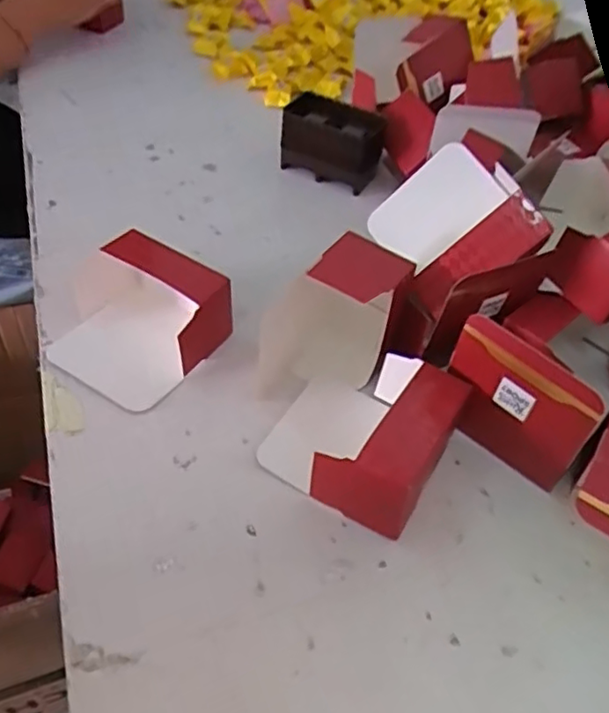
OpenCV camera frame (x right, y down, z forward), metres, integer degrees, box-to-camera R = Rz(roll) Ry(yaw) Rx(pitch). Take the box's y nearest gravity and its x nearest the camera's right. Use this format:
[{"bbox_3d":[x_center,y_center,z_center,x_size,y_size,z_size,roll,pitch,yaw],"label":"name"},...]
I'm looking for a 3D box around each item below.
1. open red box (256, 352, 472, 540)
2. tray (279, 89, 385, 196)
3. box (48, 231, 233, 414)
[{"bbox_3d":[0.037,0.043,0.408,0.108,0.060,0.104,27,49,17],"label":"open red box"},{"bbox_3d":[0.027,-0.211,0.625,0.095,0.065,0.057,17,47,9],"label":"tray"},{"bbox_3d":[-0.116,-0.027,0.454,0.098,0.059,0.099,28,50,19],"label":"box"}]

